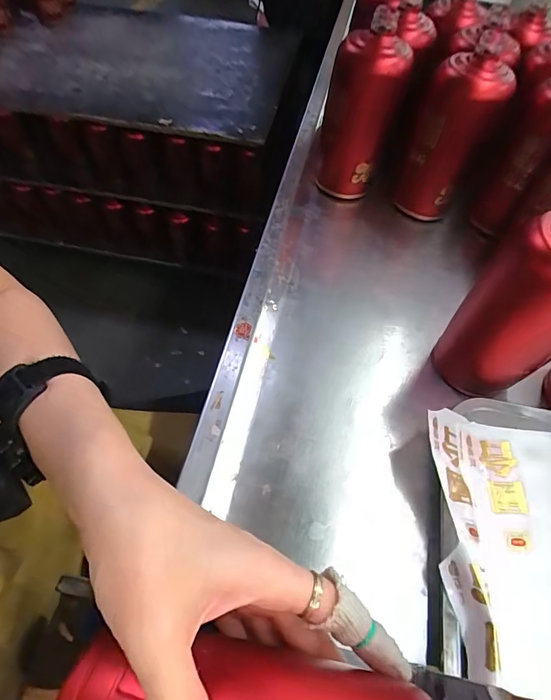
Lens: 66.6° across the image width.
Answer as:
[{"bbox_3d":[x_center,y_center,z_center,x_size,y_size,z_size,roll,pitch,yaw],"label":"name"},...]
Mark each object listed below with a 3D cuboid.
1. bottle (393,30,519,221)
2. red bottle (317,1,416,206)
[{"bbox_3d":[0.199,-0.244,0.486,0.086,0.167,0.067,15,56,7],"label":"bottle"},{"bbox_3d":[0.101,-0.281,0.499,0.083,0.181,0.089,10,56,3],"label":"red bottle"}]

